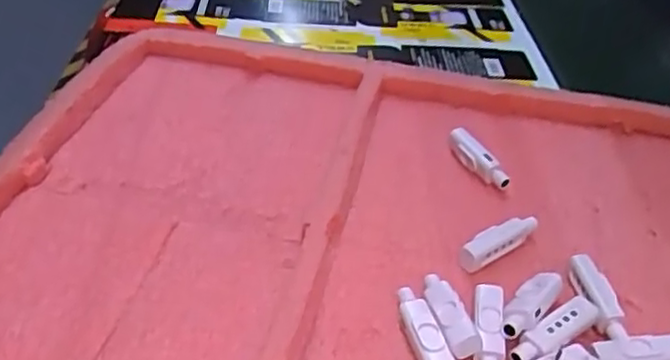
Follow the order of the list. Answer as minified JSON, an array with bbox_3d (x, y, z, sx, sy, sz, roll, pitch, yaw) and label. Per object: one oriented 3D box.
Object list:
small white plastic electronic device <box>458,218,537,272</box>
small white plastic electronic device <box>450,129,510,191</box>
[{"bbox_3d":[0.096,0.036,0.401,0.058,0.015,0.013,-23,46,-28],"label":"small white plastic electronic device"},{"bbox_3d":[0.095,-0.015,0.461,0.015,0.013,0.056,-15,43,-21],"label":"small white plastic electronic device"}]

